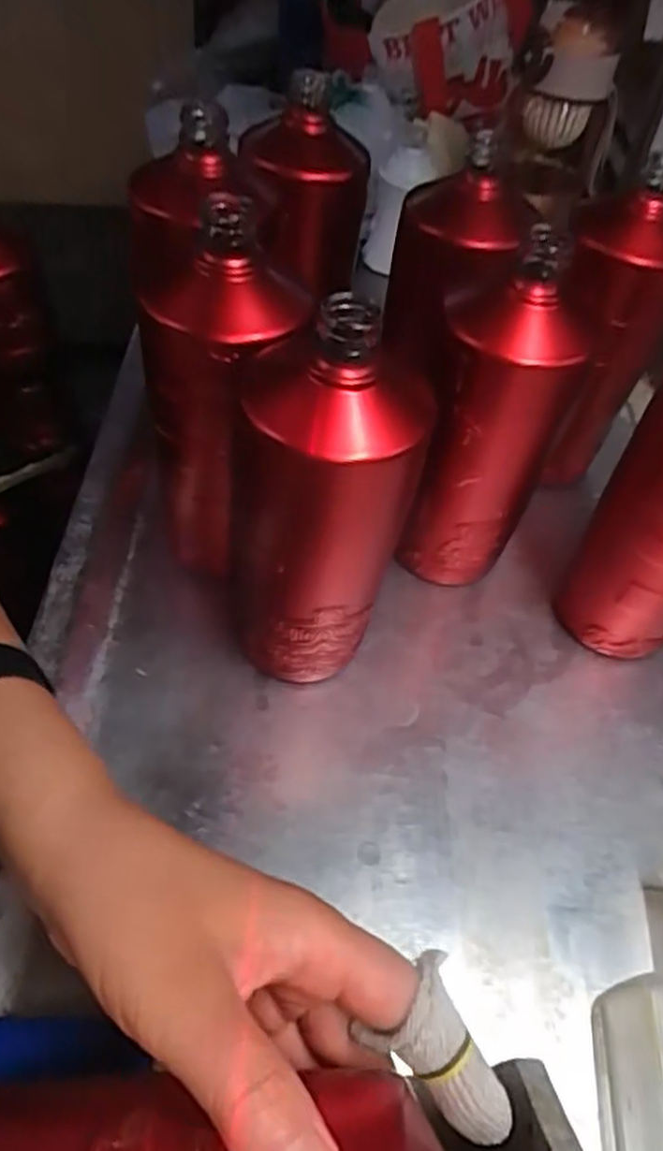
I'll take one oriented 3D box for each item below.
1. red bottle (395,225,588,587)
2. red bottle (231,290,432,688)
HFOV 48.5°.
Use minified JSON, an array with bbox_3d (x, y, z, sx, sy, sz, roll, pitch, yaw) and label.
[{"bbox_3d":[0.081,-0.068,0.401,0.067,0.200,0.058,19,51,7],"label":"red bottle"},{"bbox_3d":[-0.010,-0.025,0.352,0.076,0.211,0.072,-1,52,-9],"label":"red bottle"}]

